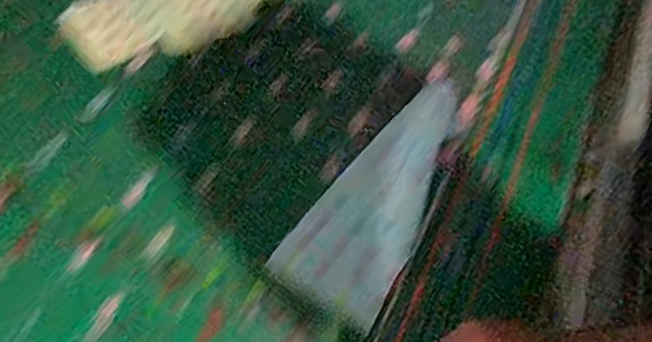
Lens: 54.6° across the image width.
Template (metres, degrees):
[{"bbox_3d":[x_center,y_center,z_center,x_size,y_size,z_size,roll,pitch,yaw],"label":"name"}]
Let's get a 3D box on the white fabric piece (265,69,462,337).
[{"bbox_3d":[0.063,0.004,0.627,0.105,0.016,0.303,25,54,14],"label":"white fabric piece"}]

